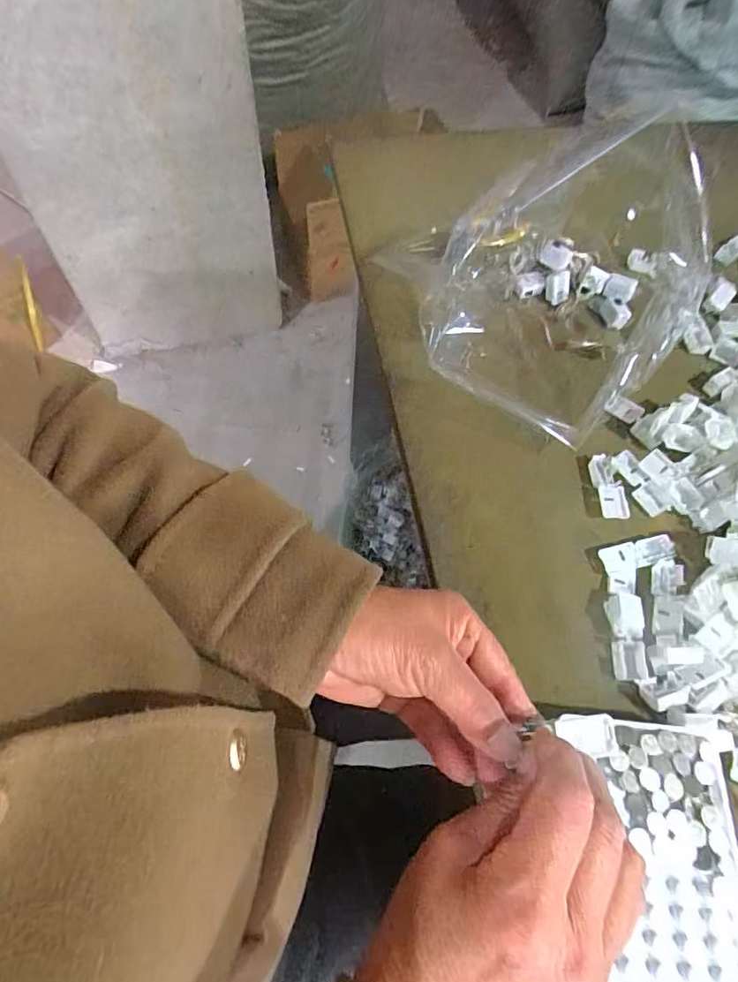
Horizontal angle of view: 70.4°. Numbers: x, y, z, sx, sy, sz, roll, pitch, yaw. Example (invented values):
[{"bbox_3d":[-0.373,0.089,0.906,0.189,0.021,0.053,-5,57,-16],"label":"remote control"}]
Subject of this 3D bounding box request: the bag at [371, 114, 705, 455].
[{"bbox_3d":[0.161,-0.199,0.462,0.234,0.099,0.320,39,67,17],"label":"bag"}]

